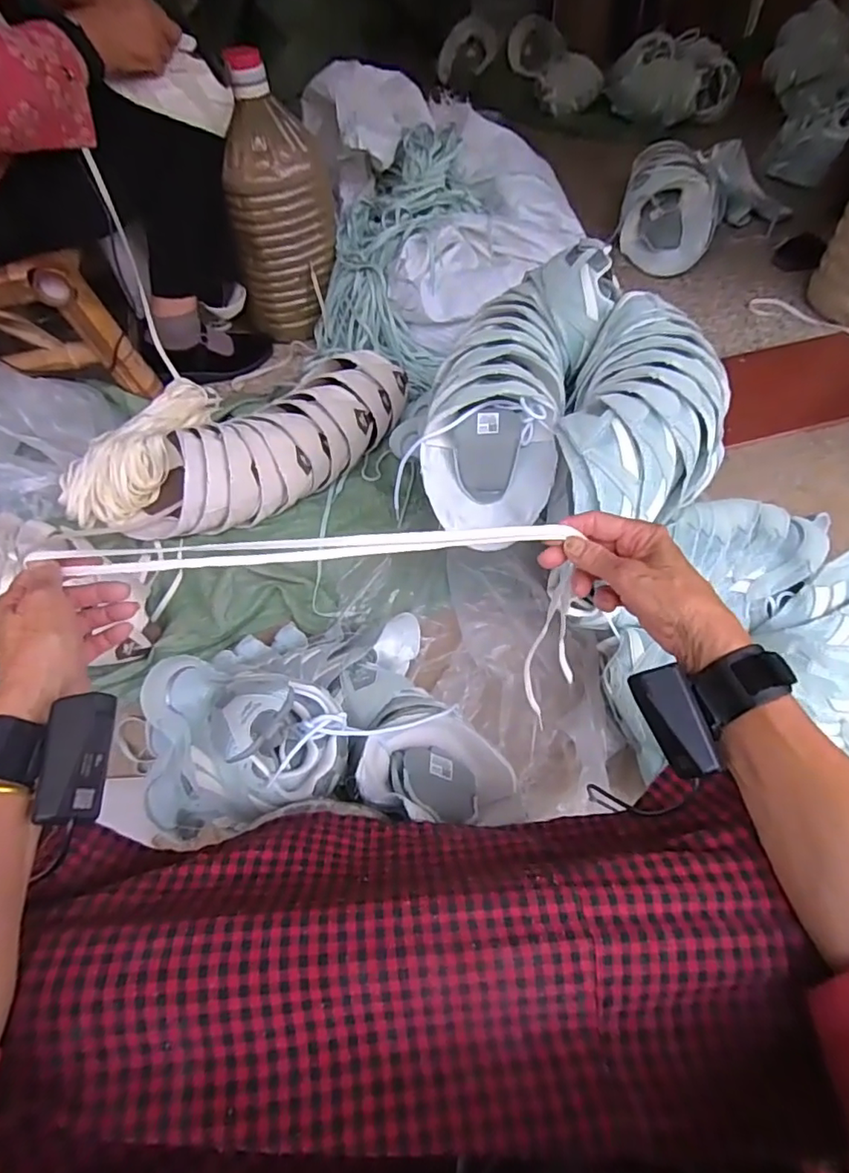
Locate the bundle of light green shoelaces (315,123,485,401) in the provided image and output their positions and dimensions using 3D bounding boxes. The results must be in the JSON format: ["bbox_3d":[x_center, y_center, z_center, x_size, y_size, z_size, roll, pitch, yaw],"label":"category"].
[{"bbox_3d":[-0.056,-0.636,1.043,0.246,0.098,0.523,13,86,11],"label":"bundle of light green shoelaces"}]

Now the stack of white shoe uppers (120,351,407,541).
[{"bbox_3d":[-0.234,-0.208,0.873,0.473,0.126,0.150,-34,61,-18],"label":"stack of white shoe uppers"}]

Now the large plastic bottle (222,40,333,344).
[{"bbox_3d":[-0.256,-0.670,1.003,0.144,0.384,0.141,14,58,12],"label":"large plastic bottle"}]

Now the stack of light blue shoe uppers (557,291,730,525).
[{"bbox_3d":[0.261,-0.195,0.656,0.189,0.116,0.310,14,58,12],"label":"stack of light blue shoe uppers"}]

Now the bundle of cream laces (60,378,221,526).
[{"bbox_3d":[-0.447,-0.241,0.908,0.169,0.084,0.327,13,58,12],"label":"bundle of cream laces"}]

